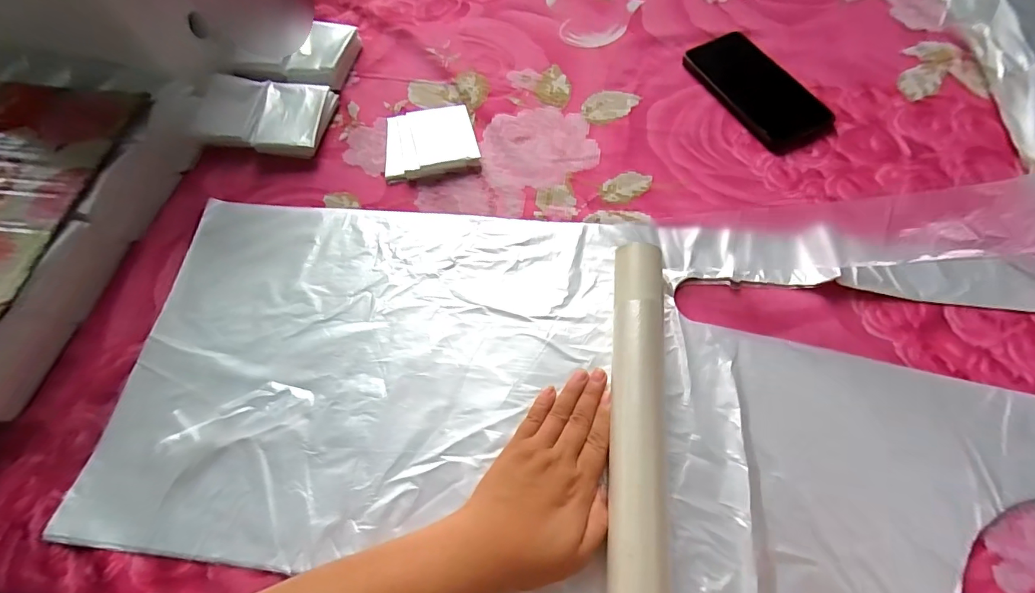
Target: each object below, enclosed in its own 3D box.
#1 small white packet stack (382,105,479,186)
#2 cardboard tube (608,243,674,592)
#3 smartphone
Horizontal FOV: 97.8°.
[{"bbox_3d":[-0.095,-0.165,0.479,0.097,0.014,0.082,-15,64,-4],"label":"small white packet stack"},{"bbox_3d":[0.086,0.125,0.307,0.042,0.034,0.355,5,64,6],"label":"cardboard tube"},{"bbox_3d":[0.254,-0.223,0.483,0.070,0.015,0.162,-26,66,-9],"label":"smartphone"}]

